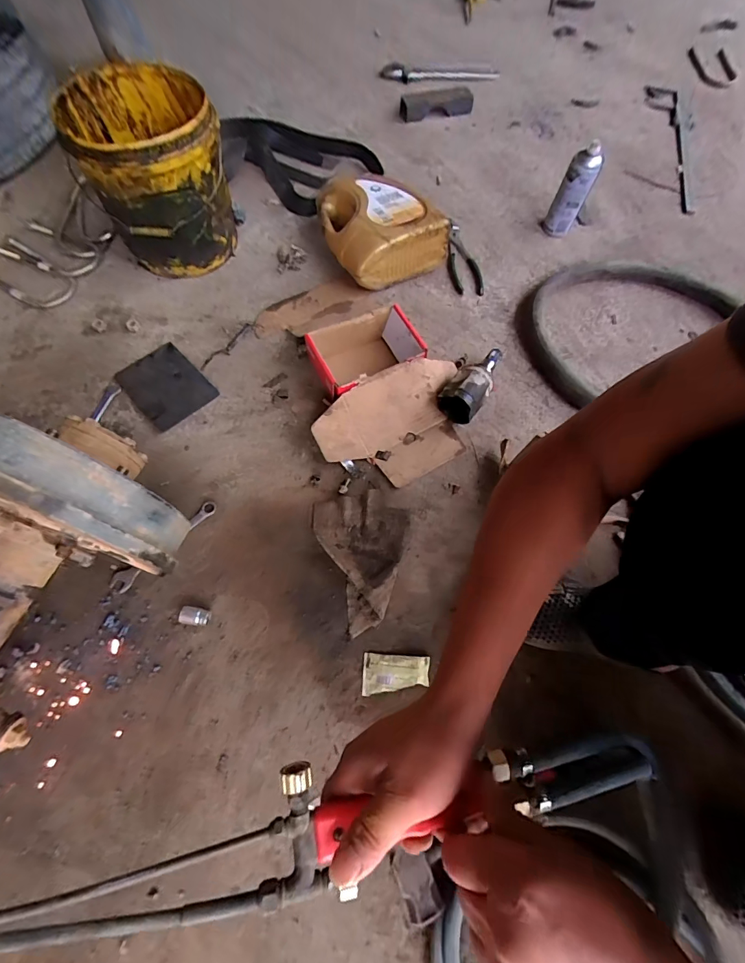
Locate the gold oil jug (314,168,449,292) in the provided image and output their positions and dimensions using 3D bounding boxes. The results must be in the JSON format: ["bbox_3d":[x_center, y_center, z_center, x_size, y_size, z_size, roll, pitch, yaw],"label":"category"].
[{"bbox_3d":[-0.006,-0.556,0.902,0.206,0.118,0.291,-33,70,-15],"label":"gold oil jug"}]

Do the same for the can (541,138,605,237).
[{"bbox_3d":[0.431,-0.622,0.889,0.063,0.189,0.066,0,66,-1],"label":"can"}]

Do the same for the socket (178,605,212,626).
[{"bbox_3d":[-0.263,0.199,0.612,0.042,0.018,0.025,12,65,2],"label":"socket"}]

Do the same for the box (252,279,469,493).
[{"bbox_3d":[-0.021,-0.225,0.779,0.292,0.077,0.482,-28,70,-15],"label":"box"}]

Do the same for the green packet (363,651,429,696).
[{"bbox_3d":[0.034,0.274,0.591,0.093,0.014,0.052,3,65,-2],"label":"green packet"}]

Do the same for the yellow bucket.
[{"bbox_3d":[-0.415,-0.587,0.823,0.239,0.262,0.254,1,65,-3],"label":"yellow bucket"}]

